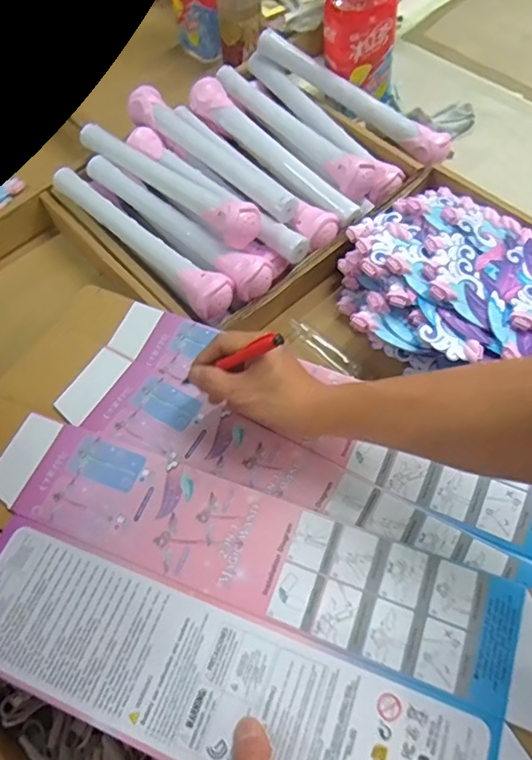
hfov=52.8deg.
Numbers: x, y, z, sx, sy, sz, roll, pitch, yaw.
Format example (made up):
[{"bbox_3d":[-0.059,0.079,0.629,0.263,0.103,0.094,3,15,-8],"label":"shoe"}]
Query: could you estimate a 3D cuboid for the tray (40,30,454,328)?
[{"bbox_3d":[-0.028,-0.297,0.711,0.450,0.079,0.345,-39,65,-15],"label":"tray"}]

